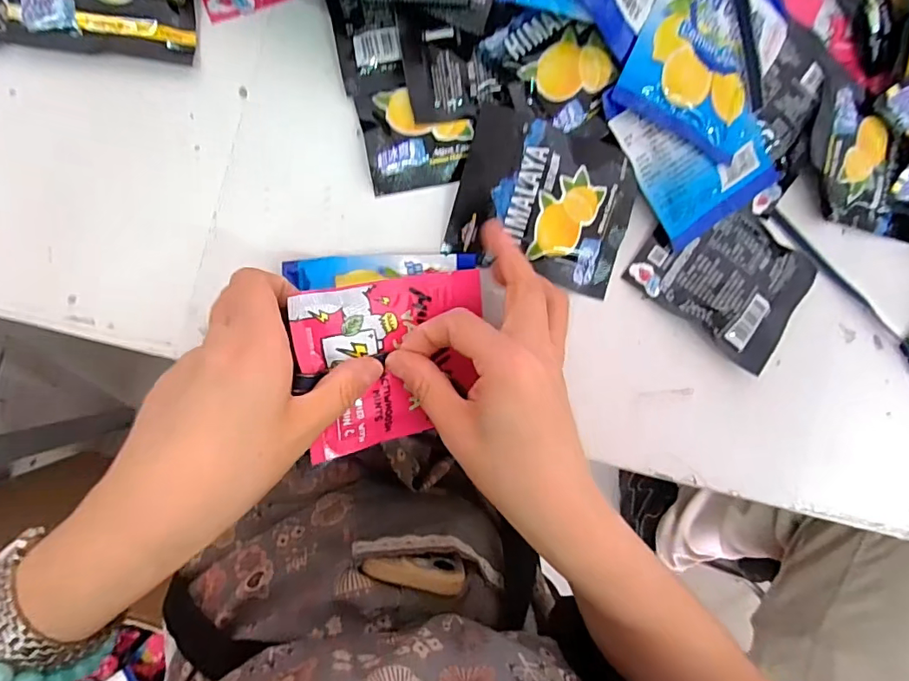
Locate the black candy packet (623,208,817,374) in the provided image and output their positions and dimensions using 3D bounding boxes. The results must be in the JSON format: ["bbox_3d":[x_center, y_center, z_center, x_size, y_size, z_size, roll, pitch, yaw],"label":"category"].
[{"bbox_3d":[0.175,-0.044,0.319,0.106,0.011,0.086,36,85,-8],"label":"black candy packet"}]

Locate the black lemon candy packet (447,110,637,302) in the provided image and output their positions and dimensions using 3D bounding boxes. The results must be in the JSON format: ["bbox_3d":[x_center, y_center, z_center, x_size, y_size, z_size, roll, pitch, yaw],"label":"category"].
[{"bbox_3d":[0.055,-0.081,0.298,0.104,0.012,0.085,13,89,-9],"label":"black lemon candy packet"}]

